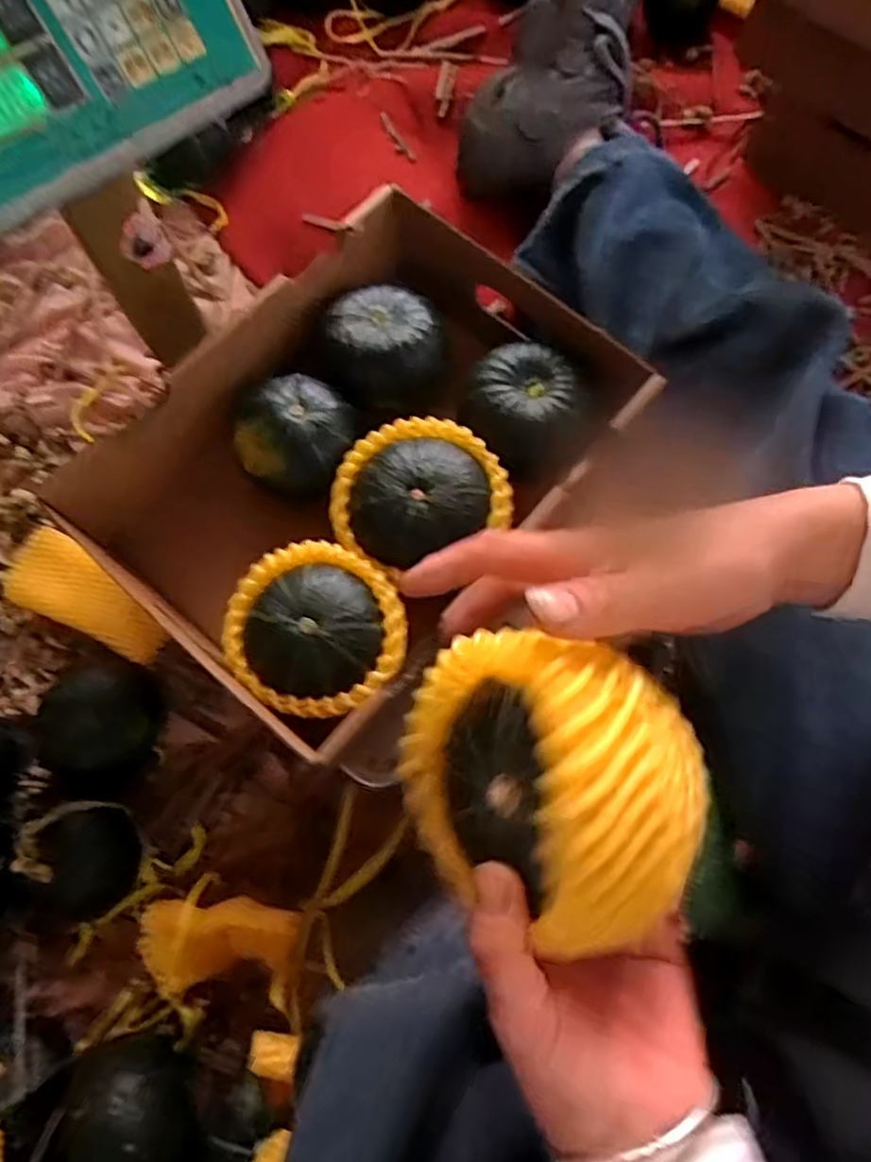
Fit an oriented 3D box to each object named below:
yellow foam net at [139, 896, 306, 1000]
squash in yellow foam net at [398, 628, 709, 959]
[{"bbox_3d":[-0.154,0.256,0.474,0.135,0.039,0.060,-19,73,19],"label":"yellow foam net"},{"bbox_3d":[0.045,0.083,0.262,0.077,0.105,0.121,-3,69,-28],"label":"squash in yellow foam net"}]

